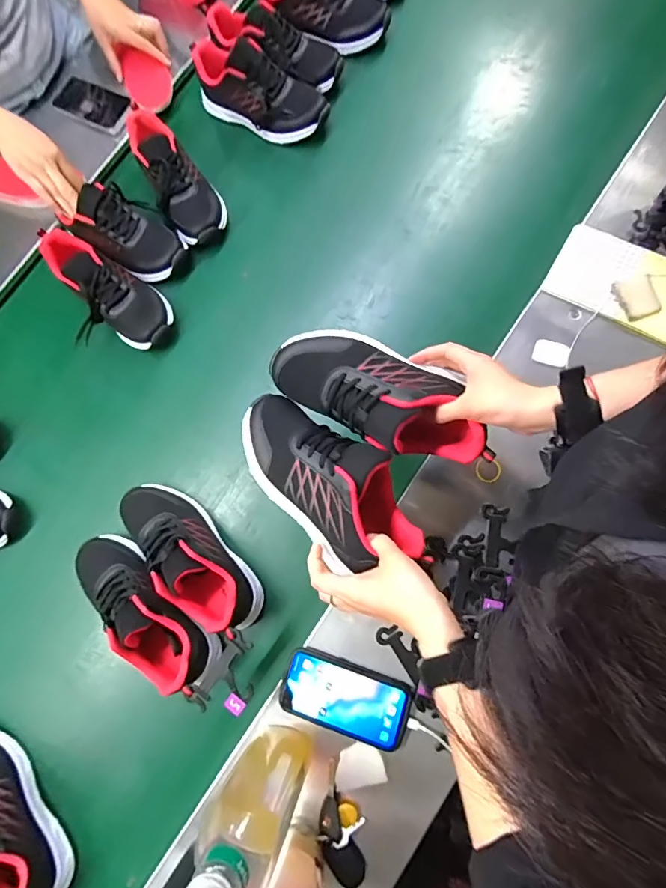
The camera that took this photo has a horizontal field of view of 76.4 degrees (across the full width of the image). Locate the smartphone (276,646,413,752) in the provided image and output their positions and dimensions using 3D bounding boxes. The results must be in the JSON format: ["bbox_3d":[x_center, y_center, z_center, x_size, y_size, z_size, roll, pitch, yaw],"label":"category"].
[{"bbox_3d":[0.015,0.326,0.545,0.161,0.013,0.081,17,81,9],"label":"smartphone"}]

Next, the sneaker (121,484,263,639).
[{"bbox_3d":[-0.203,0.155,0.600,0.095,0.101,0.256,-40,79,-10],"label":"sneaker"}]

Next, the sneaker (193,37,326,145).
[{"bbox_3d":[-0.126,-0.625,0.745,0.241,0.088,0.099,29,77,7],"label":"sneaker"}]

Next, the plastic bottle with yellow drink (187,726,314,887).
[{"bbox_3d":[-0.077,0.375,0.434,0.081,0.246,0.076,23,76,5],"label":"plastic bottle with yellow drink"}]

